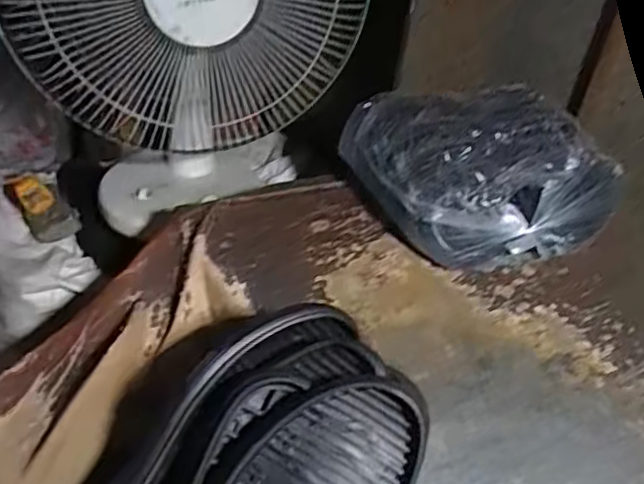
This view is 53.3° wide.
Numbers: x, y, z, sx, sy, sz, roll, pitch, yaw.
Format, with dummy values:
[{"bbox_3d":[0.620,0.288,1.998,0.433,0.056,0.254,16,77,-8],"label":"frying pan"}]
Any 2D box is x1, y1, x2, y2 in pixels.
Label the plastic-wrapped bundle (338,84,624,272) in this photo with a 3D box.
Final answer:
[{"bbox_3d":[0.190,-0.080,0.743,0.289,0.104,0.230,-10,40,-23],"label":"plastic-wrapped bundle"}]

